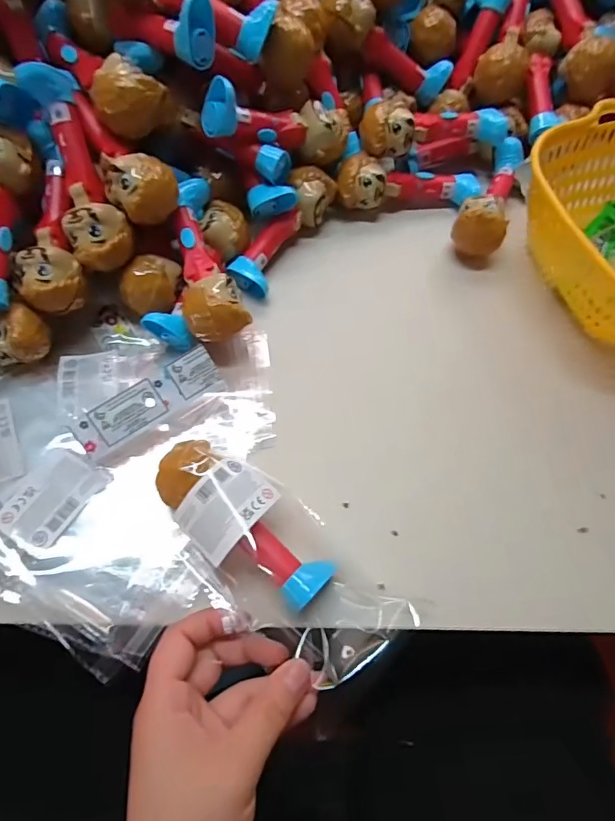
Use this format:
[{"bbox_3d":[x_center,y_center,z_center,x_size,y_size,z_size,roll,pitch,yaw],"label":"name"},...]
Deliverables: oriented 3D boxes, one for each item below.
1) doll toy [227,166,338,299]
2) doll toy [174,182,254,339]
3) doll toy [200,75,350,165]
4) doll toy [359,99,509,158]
[{"bbox_3d":[-0.018,-0.149,0.392,0.031,0.039,0.119,29,67,11],"label":"doll toy"},{"bbox_3d":[-0.079,-0.108,0.359,0.042,0.043,0.127,-16,66,-10],"label":"doll toy"},{"bbox_3d":[-0.021,-0.218,0.370,0.122,0.045,0.033,-10,63,-33],"label":"doll toy"},{"bbox_3d":[0.109,-0.246,0.413,0.125,0.035,0.035,-14,66,-9],"label":"doll toy"}]

